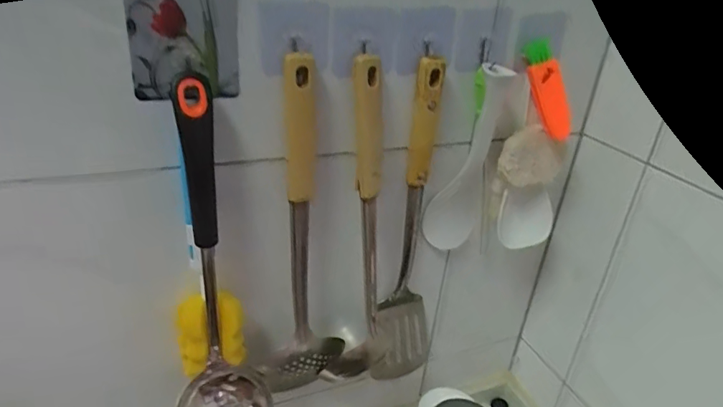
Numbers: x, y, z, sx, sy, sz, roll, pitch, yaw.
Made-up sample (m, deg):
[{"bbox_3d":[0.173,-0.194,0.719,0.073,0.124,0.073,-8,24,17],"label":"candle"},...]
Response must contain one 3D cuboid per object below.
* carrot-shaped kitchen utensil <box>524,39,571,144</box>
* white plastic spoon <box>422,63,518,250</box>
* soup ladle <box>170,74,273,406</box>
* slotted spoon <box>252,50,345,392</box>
[{"bbox_3d":[0.179,-0.105,0.487,0.026,0.097,0.019,-13,19,28],"label":"carrot-shaped kitchen utensil"},{"bbox_3d":[0.103,-0.036,0.511,0.065,0.196,0.017,-9,31,-25],"label":"white plastic spoon"},{"bbox_3d":[-0.116,0.068,0.410,0.079,0.300,0.111,-4,30,-17],"label":"soup ladle"},{"bbox_3d":[-0.050,0.040,0.457,0.078,0.331,0.058,3,28,-4],"label":"slotted spoon"}]

